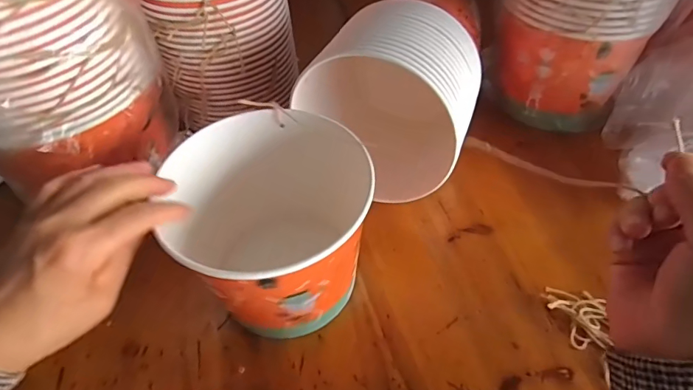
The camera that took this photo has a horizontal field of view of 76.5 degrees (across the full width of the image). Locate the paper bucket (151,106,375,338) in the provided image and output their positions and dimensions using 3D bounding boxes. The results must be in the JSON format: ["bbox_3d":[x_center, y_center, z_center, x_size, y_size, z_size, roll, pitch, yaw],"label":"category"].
[{"bbox_3d":[-0.061,0.030,0.379,0.160,0.136,0.157,-1,50,2],"label":"paper bucket"}]

